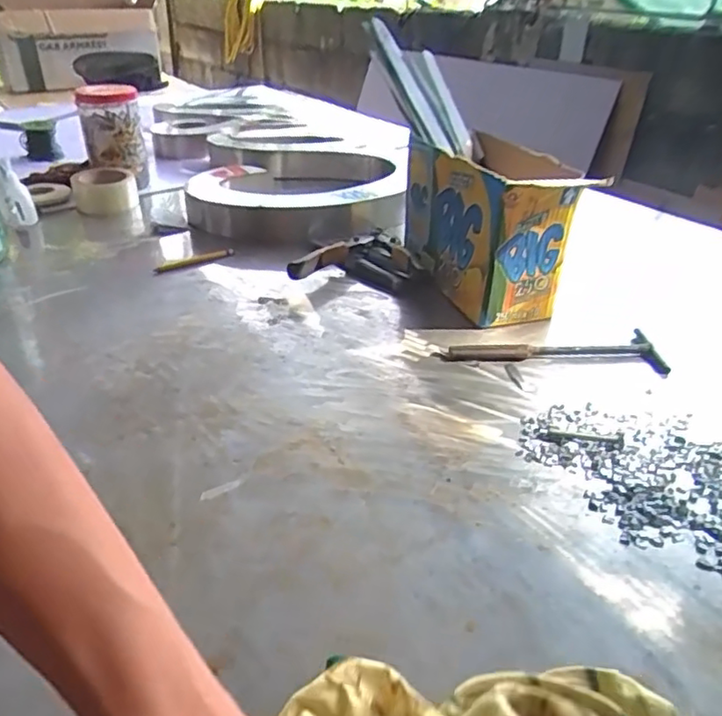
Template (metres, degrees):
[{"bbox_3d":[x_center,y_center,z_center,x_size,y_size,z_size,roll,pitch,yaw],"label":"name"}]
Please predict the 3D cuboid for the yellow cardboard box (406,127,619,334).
[{"bbox_3d":[0.155,-0.168,0.775,0.116,0.172,0.247,-11,33,-18],"label":"yellow cardboard box"}]

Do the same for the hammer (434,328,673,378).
[{"bbox_3d":[0.203,-0.009,0.668,0.238,0.017,0.054,3,31,3],"label":"hammer"}]

